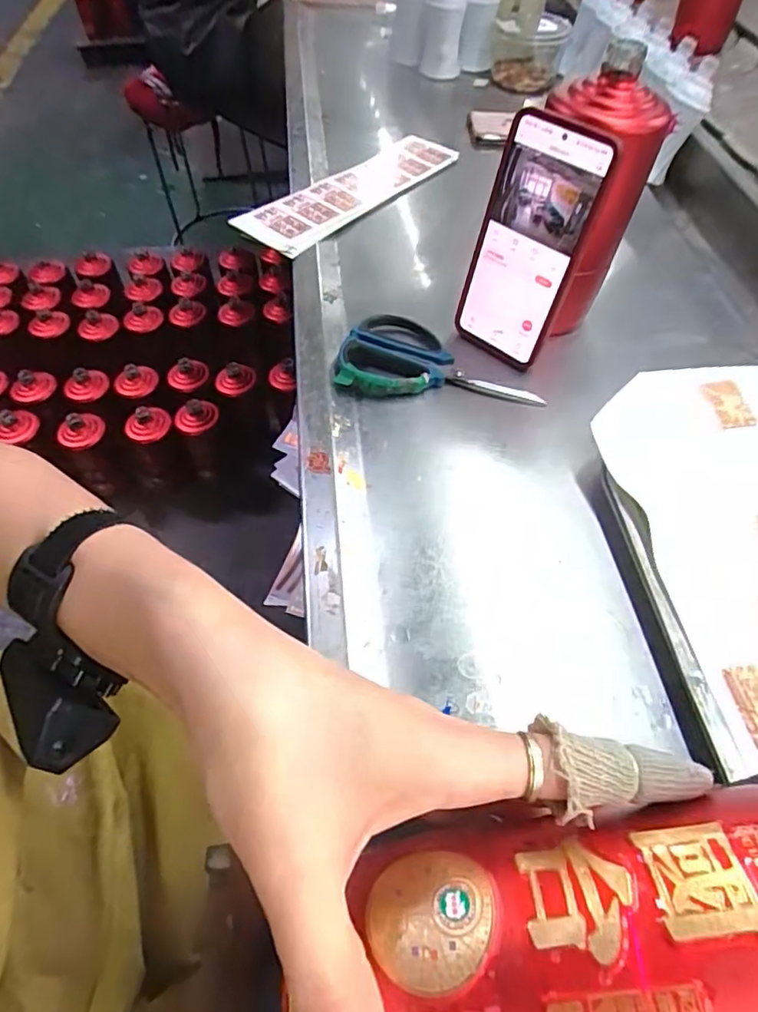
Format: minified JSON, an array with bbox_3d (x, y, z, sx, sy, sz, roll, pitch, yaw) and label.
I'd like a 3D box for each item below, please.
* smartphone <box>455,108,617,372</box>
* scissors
[{"bbox_3d":[0.107,-0.191,0.433,0.080,0.162,0.015,35,46,23],"label":"smartphone"},{"bbox_3d":[0.050,-0.121,0.473,0.161,0.018,0.086,6,54,4],"label":"scissors"}]

